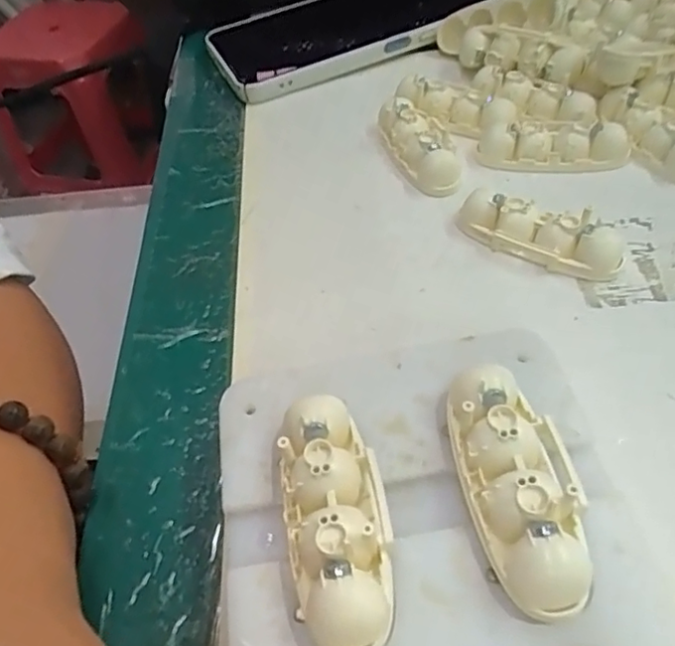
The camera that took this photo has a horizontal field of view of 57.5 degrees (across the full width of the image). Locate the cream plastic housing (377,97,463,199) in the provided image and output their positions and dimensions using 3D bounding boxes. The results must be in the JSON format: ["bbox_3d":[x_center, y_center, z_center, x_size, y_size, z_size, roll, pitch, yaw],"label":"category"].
[{"bbox_3d":[0.038,-0.079,0.277,0.024,0.018,0.056,-13,49,-5],"label":"cream plastic housing"}]

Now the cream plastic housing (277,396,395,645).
[{"bbox_3d":[-0.001,0.046,0.148,0.024,0.018,0.059,-9,47,-1],"label":"cream plastic housing"}]

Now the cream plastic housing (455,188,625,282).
[{"bbox_3d":[0.075,-0.034,0.232,0.061,0.018,0.016,23,55,24],"label":"cream plastic housing"}]

